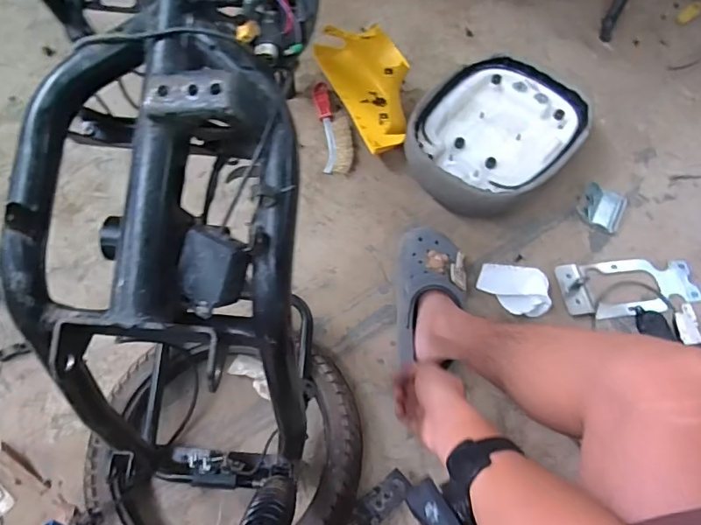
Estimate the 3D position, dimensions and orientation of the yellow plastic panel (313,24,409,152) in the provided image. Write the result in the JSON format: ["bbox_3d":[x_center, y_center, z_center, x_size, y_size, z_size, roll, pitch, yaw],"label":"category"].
[{"bbox_3d":[0.041,-0.363,0.986,0.120,0.125,0.311,-21,66,-12],"label":"yellow plastic panel"}]

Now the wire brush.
[{"bbox_3d":[-0.035,-0.284,1.003,0.061,0.016,0.238,-6,64,-5],"label":"wire brush"}]

